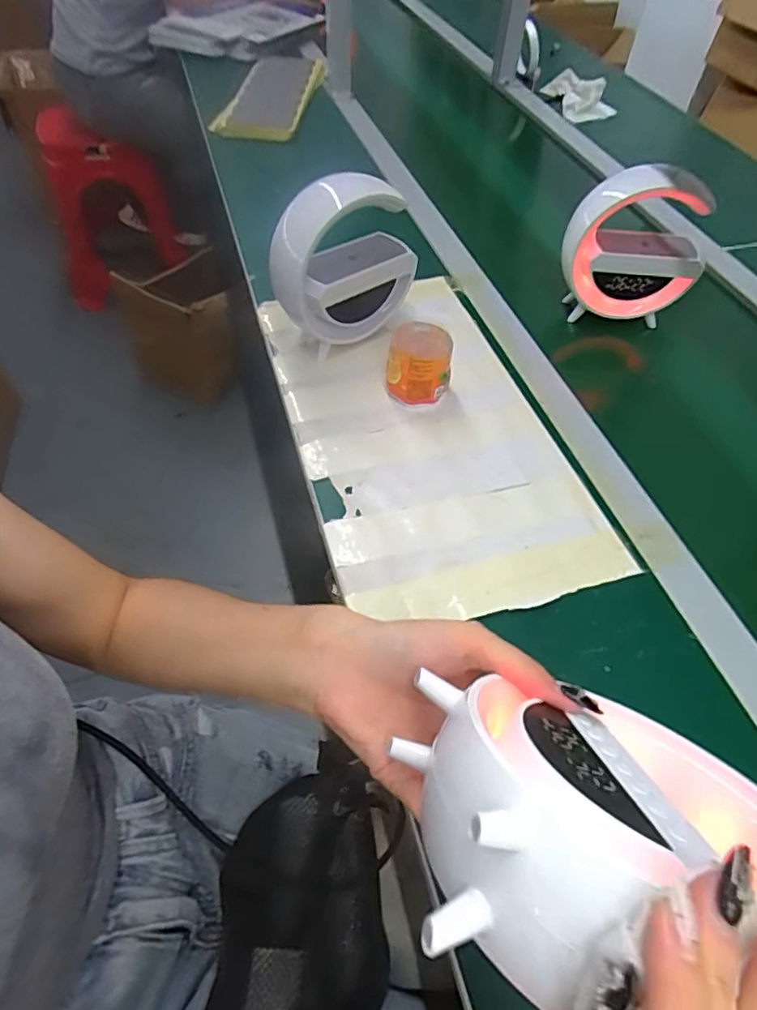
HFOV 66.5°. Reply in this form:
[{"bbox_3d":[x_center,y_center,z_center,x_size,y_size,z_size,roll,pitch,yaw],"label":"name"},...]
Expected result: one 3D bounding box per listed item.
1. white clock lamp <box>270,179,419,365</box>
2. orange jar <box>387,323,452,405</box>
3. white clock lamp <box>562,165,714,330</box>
[{"bbox_3d":[-0.043,-0.245,0.590,0.134,0.163,0.091,-28,59,-22],"label":"white clock lamp"},{"bbox_3d":[0.040,-0.138,0.568,0.061,0.065,0.065,1,53,-2],"label":"orange jar"},{"bbox_3d":[0.281,-0.283,0.641,0.142,0.156,0.061,17,54,10],"label":"white clock lamp"}]

